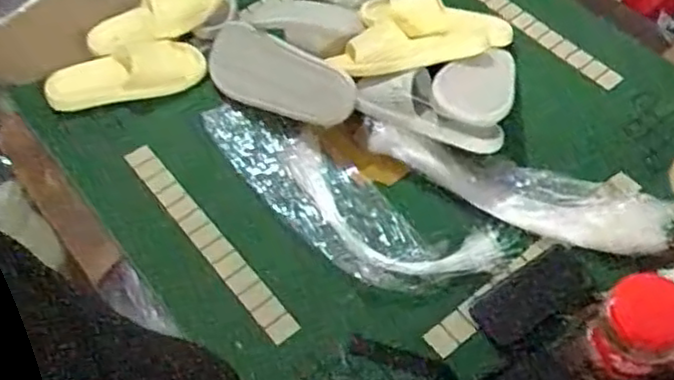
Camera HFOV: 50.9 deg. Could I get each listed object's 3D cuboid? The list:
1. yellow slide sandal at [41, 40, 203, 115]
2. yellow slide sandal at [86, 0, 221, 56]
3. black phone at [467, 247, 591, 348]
[{"bbox_3d":[-0.331,-0.182,1.118,0.240,0.049,0.097,-7,55,-1],"label":"yellow slide sandal"},{"bbox_3d":[-0.291,-0.283,1.140,0.224,0.057,0.089,-22,55,6],"label":"yellow slide sandal"},{"bbox_3d":[0.251,0.135,0.911,0.155,0.014,0.072,-29,58,-15],"label":"black phone"}]

